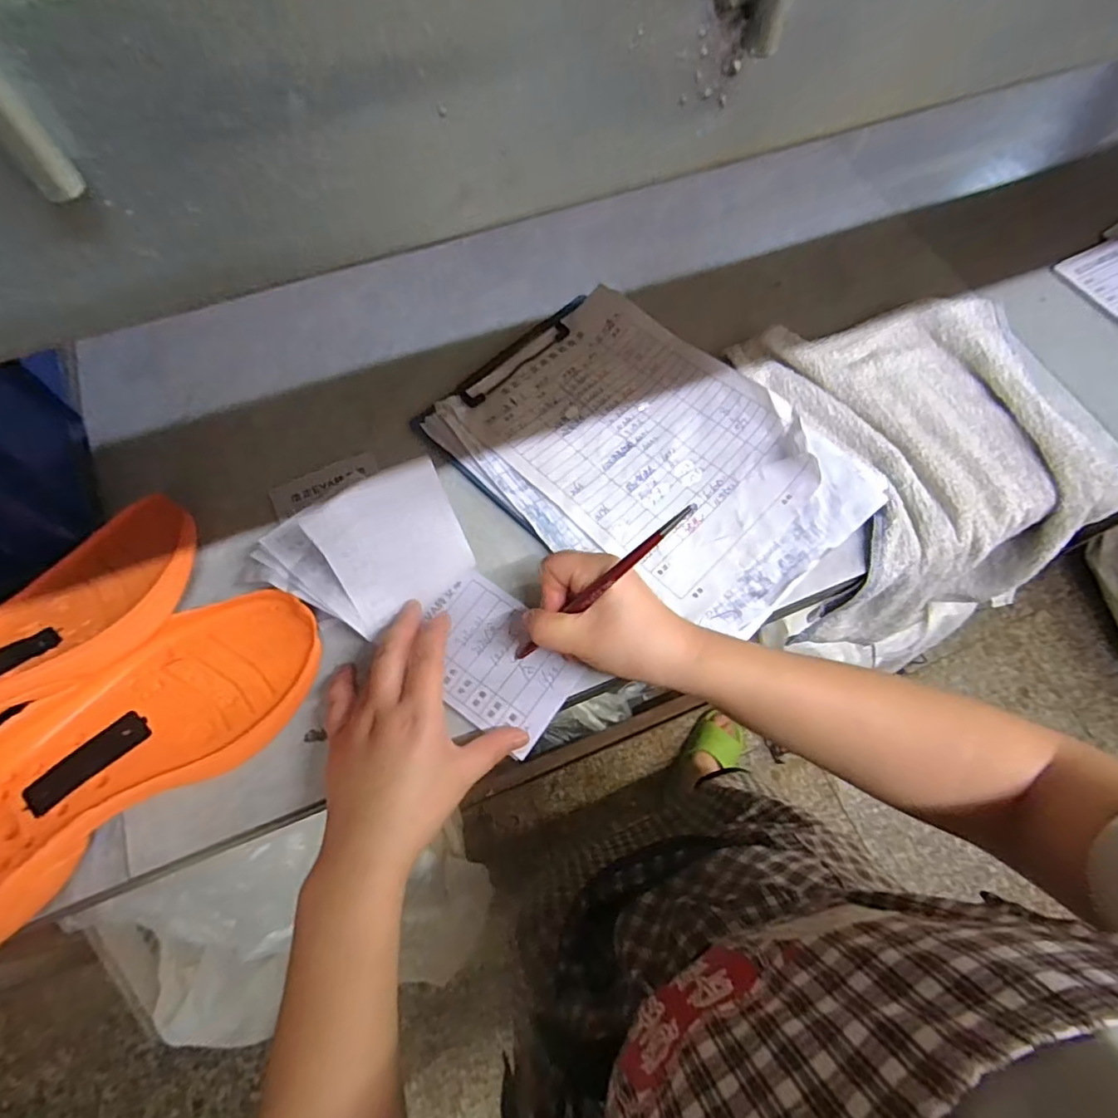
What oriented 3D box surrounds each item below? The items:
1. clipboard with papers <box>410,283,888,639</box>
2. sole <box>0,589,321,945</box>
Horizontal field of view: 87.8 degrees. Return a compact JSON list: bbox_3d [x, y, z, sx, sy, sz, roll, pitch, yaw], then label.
[{"bbox_3d":[0.063,-0.087,0.450,0.217,0.029,0.303,-38,71,-16],"label":"clipboard with papers"},{"bbox_3d":[-0.275,0.116,0.359,0.264,0.030,0.104,-41,72,-17],"label":"sole"}]

